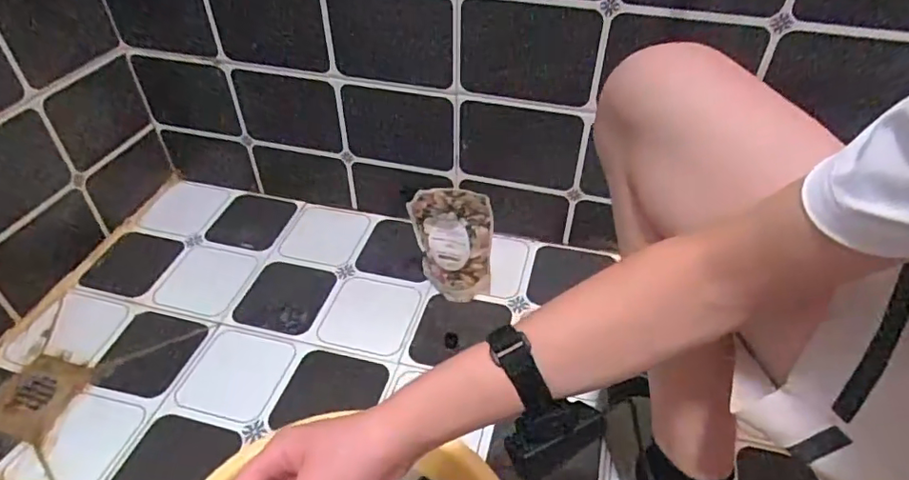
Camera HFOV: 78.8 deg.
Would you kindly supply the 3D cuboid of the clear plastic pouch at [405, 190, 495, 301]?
[{"bbox_3d":[-0.006,0.007,0.830,0.121,0.213,0.027,12,44,12],"label":"clear plastic pouch"}]

